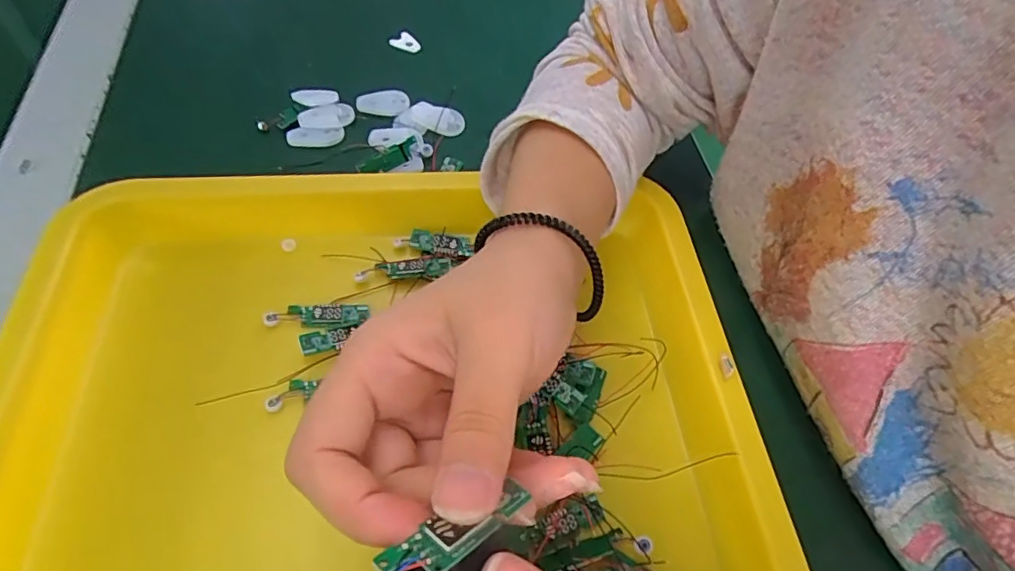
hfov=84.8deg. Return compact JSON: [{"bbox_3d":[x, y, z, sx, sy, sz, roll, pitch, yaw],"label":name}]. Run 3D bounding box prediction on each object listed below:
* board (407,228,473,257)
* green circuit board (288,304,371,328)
[{"bbox_3d":[-0.039,-0.026,0.317,0.034,0.004,0.014,13,56,4],"label":"board"},{"bbox_3d":[-0.095,0.015,0.294,0.039,0.004,0.015,-4,57,-7],"label":"green circuit board"}]

